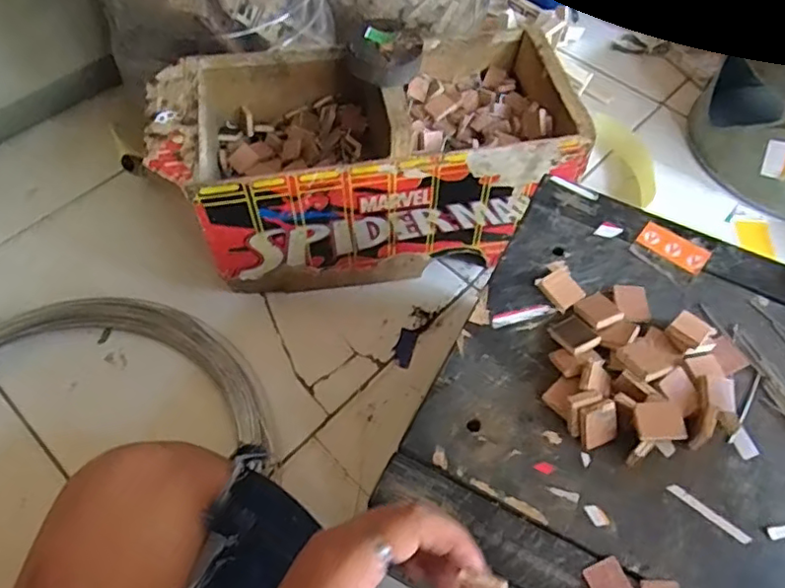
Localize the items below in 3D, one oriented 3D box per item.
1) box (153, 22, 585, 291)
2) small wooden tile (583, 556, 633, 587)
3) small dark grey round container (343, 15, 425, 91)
[{"bbox_3d":[-0.025,-0.128,0.608,0.370,0.178,0.173,-8,59,-6],"label":"box"},{"bbox_3d":[0.110,0.146,0.302,0.019,0.004,0.025,-19,61,-12],"label":"small wooden tile"},{"bbox_3d":[-0.005,-0.198,0.499,0.059,0.031,0.059,0,58,-1],"label":"small dark grey round container"}]

